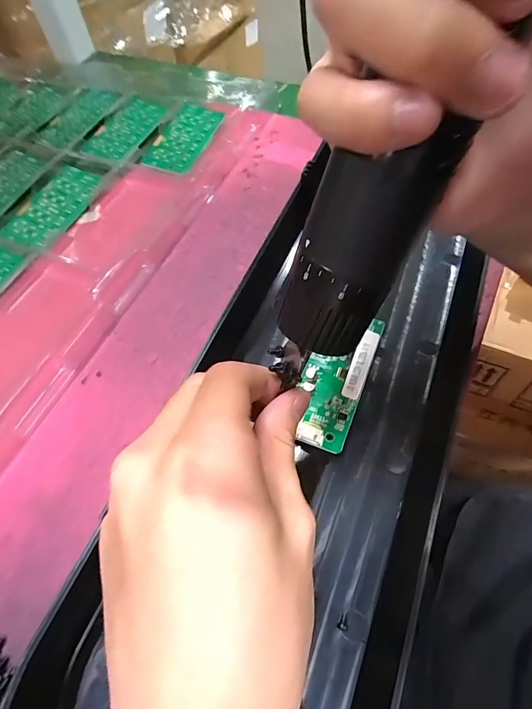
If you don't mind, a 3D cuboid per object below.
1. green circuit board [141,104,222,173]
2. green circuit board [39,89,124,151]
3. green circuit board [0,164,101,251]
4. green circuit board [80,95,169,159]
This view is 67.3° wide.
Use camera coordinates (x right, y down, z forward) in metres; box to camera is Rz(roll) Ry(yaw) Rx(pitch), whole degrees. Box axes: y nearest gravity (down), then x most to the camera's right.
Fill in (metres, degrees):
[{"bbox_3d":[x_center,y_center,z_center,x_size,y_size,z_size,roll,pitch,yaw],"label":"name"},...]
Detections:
[{"bbox_3d":[-0.082,-0.214,0.392,0.054,0.004,0.092,16,66,10],"label":"green circuit board"},{"bbox_3d":[-0.201,-0.256,0.431,0.049,0.012,0.095,19,62,14],"label":"green circuit board"},{"bbox_3d":[-0.189,-0.132,0.355,0.046,0.004,0.094,24,68,8],"label":"green circuit board"},{"bbox_3d":[-0.145,-0.234,0.411,0.053,0.007,0.096,17,61,14],"label":"green circuit board"}]

